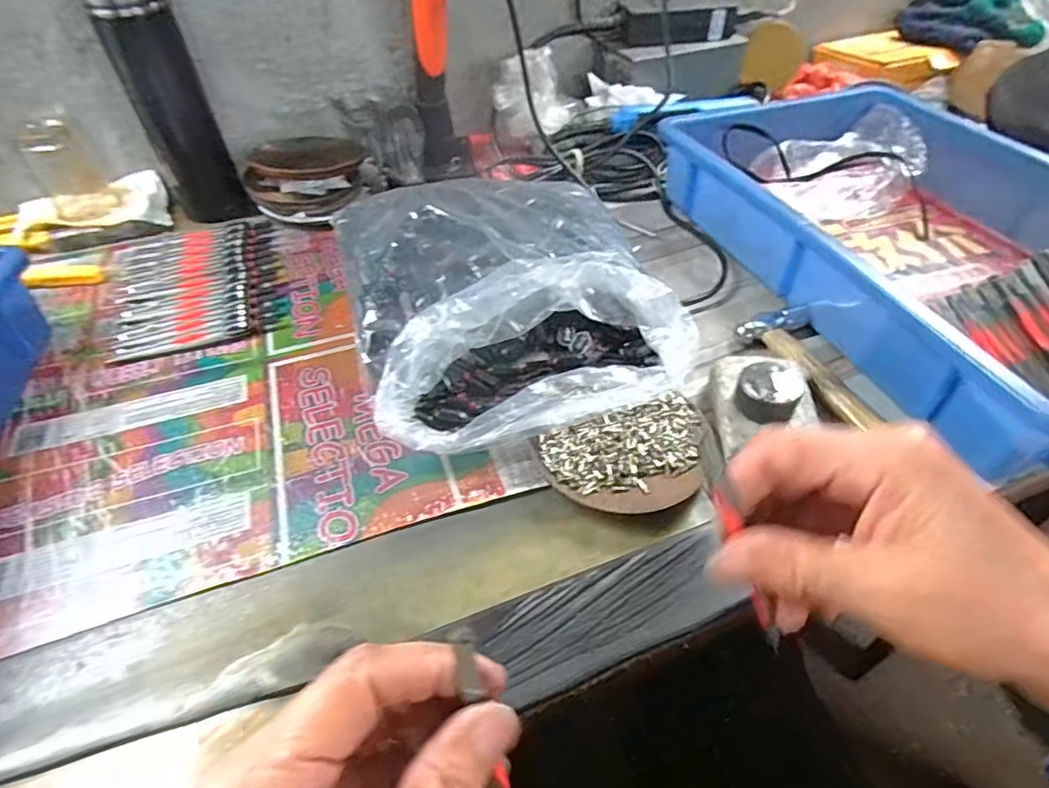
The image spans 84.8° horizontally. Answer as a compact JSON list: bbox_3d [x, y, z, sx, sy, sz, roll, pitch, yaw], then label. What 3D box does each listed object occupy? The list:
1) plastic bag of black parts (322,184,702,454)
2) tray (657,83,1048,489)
[{"bbox_3d":[-0.018,-0.091,0.447,0.232,0.066,0.275,-13,50,-8],"label":"plastic bag of black parts"},{"bbox_3d":[0.354,-0.143,0.490,0.316,0.093,0.417,-16,47,-14],"label":"tray"}]

